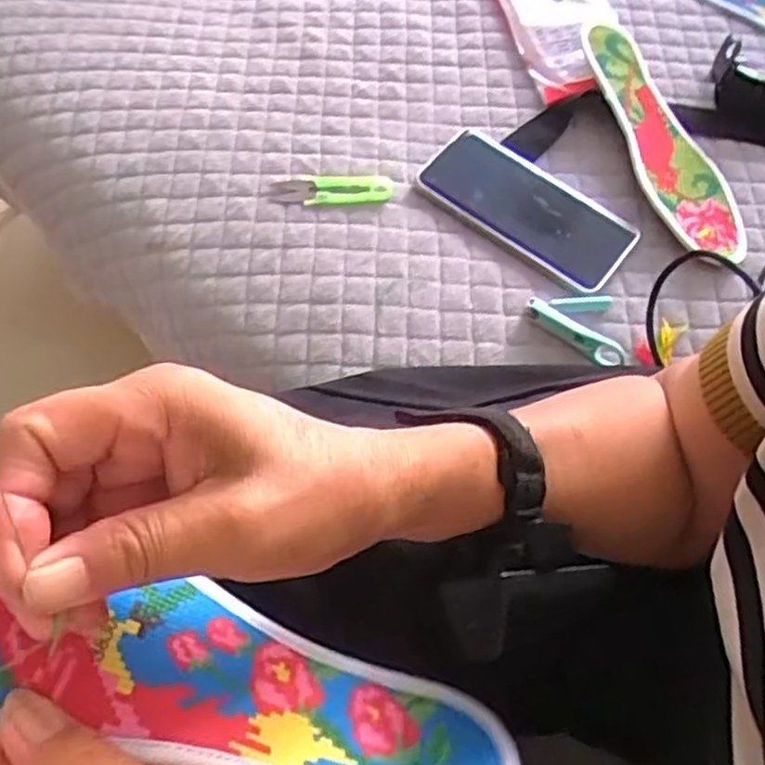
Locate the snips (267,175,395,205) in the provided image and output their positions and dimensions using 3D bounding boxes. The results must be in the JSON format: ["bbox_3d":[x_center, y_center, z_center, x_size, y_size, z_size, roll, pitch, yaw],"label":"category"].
[{"bbox_3d":[-0.038,-0.149,0.566,0.093,0.004,0.027,-4,61,-4],"label":"snips"}]

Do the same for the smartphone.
[{"bbox_3d":[0.112,-0.137,0.567,0.164,0.011,0.086,36,66,17],"label":"smartphone"}]

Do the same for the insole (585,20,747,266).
[{"bbox_3d":[0.227,-0.202,0.602,0.077,0.014,0.240,-6,65,-20],"label":"insole"}]

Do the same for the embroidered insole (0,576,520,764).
[{"bbox_3d":[-0.056,0.091,0.248,0.238,0.021,0.072,30,34,-20],"label":"embroidered insole"}]

